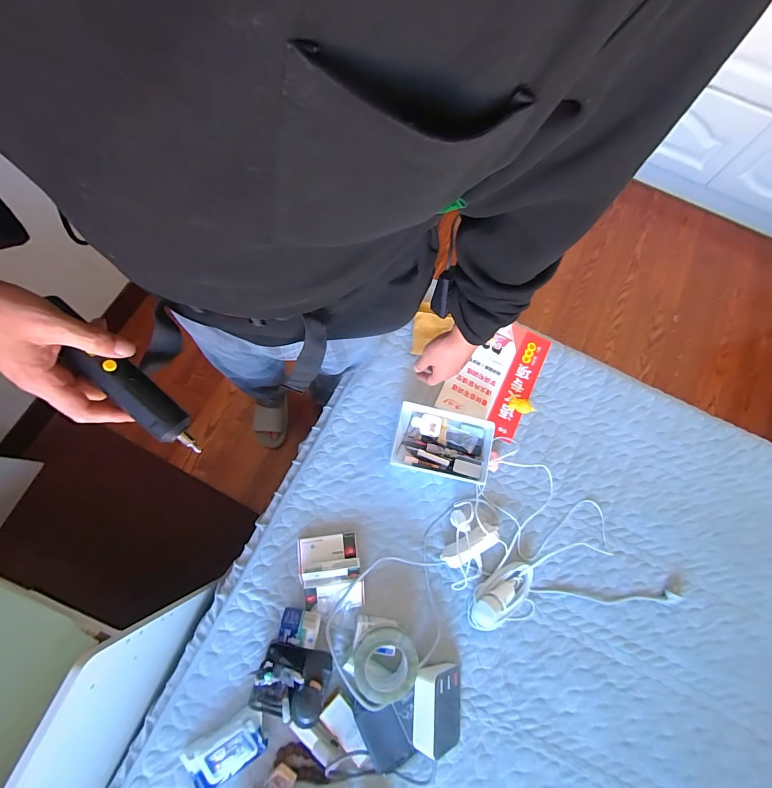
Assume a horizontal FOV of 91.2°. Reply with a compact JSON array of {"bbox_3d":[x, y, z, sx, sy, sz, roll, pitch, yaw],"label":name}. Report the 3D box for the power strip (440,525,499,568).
[{"bbox_3d":[0.187,0.333,0.833,0.136,0.042,0.055,-25,76,-9],"label":"power strip"}]

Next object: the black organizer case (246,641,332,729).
[{"bbox_3d":[-0.181,0.547,0.704,0.140,0.107,0.110,14,74,2],"label":"black organizer case"}]

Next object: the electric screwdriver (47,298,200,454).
[{"bbox_3d":[-0.239,-0.007,0.347,0.039,0.029,0.165,-44,106,-11],"label":"electric screwdriver"}]

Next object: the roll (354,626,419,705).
[{"bbox_3d":[0.001,0.520,0.724,0.118,0.037,0.123,1,74,-2],"label":"roll"}]

